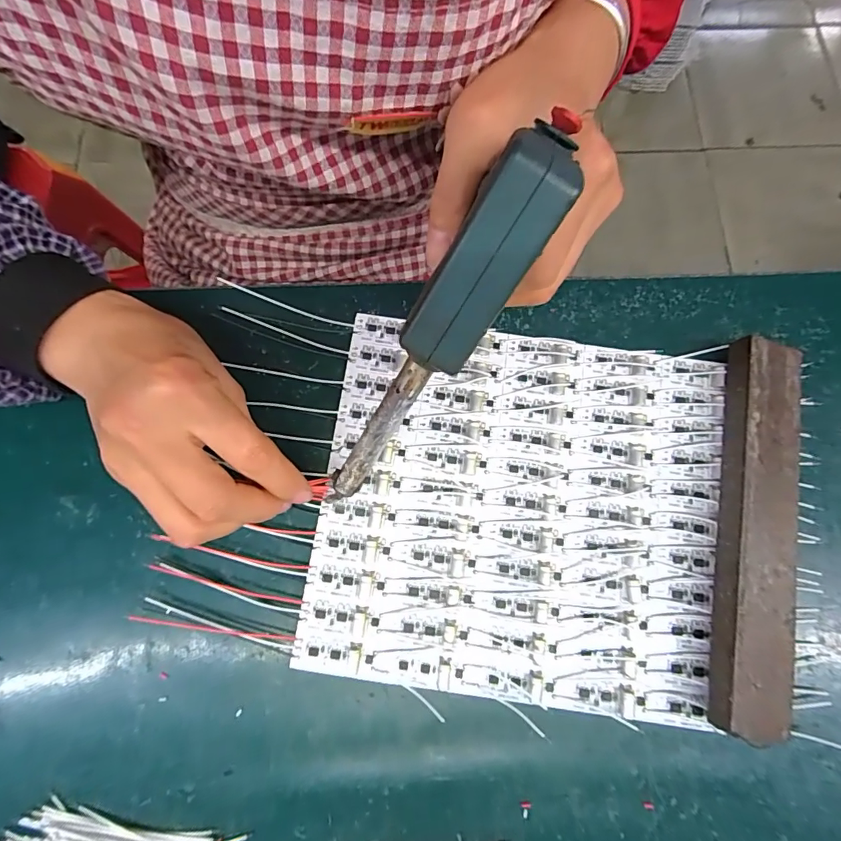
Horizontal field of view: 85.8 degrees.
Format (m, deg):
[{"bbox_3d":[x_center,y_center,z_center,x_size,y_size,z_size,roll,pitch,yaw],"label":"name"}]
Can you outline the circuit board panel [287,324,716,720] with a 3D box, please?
[{"bbox_3d":[0.052,0.046,0.248,0.213,0.008,0.192,8,77,2],"label":"circuit board panel"}]

